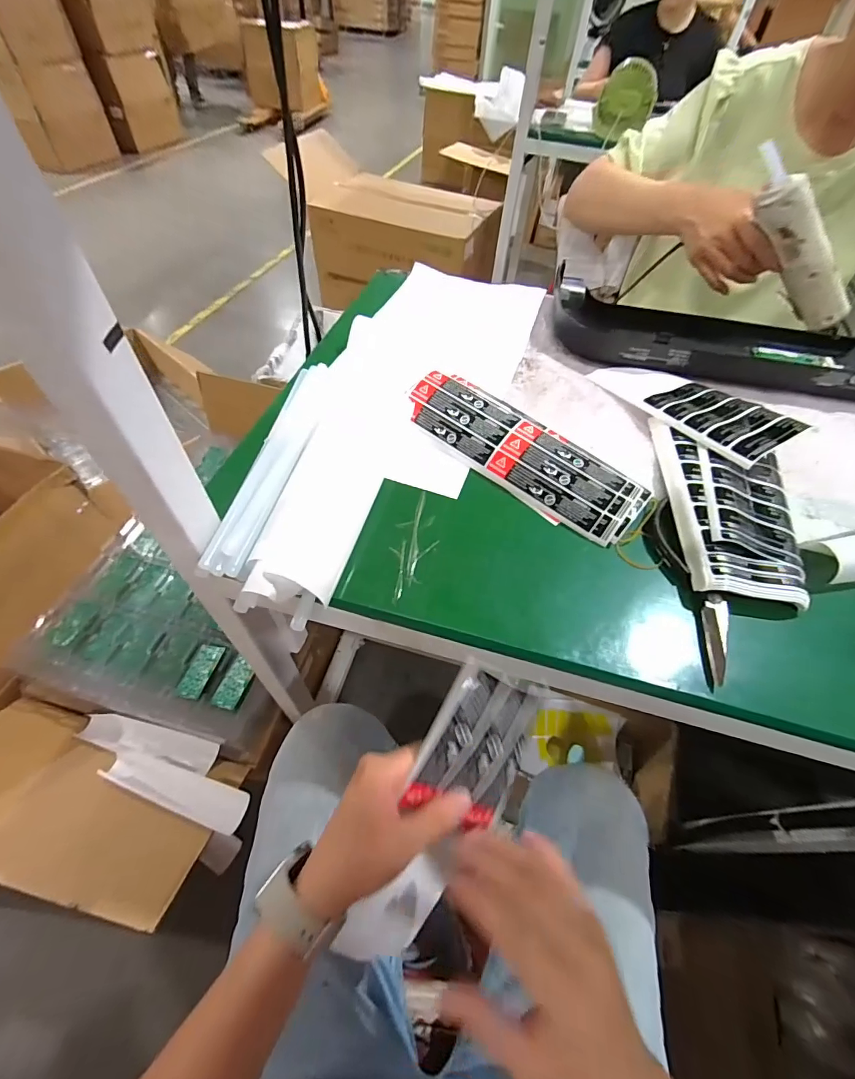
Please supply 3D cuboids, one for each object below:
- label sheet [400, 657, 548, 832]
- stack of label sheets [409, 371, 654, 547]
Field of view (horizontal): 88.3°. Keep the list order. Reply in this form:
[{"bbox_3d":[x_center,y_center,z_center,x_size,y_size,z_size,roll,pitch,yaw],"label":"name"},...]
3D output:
[{"bbox_3d":[0.035,0.143,0.299,0.071,0.111,0.010,21,12,-10],"label":"label sheet"},{"bbox_3d":[0.092,-0.091,0.452,0.261,0.015,0.083,38,83,19],"label":"stack of label sheets"}]

